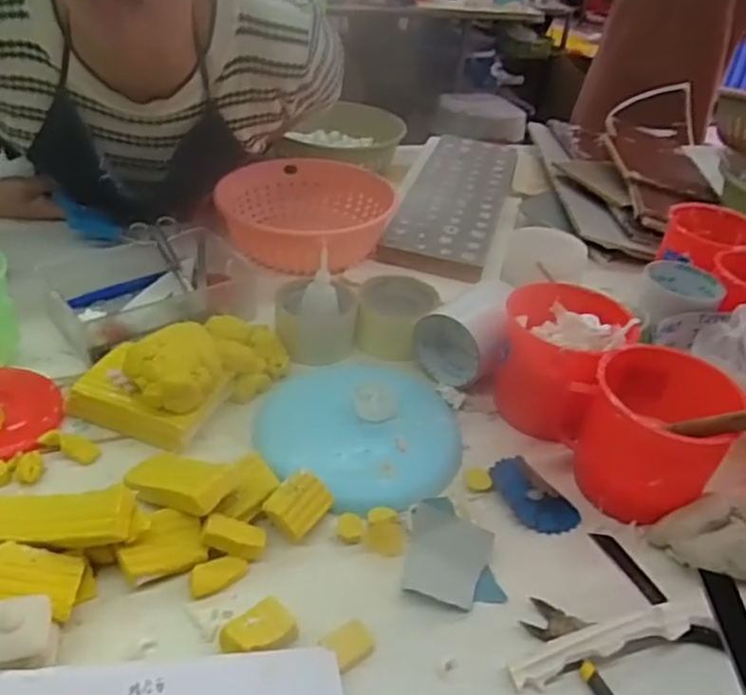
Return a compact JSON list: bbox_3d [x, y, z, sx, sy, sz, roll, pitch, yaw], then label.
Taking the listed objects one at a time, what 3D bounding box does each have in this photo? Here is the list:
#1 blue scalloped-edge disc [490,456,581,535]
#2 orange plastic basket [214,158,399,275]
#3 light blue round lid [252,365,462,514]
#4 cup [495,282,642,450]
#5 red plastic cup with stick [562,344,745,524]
[{"bbox_3d":[0.135,0.124,0.580,0.044,0.013,0.082,-15,42,-27],"label":"blue scalloped-edge disc"},{"bbox_3d":[-0.092,-0.170,0.905,0.215,0.090,0.230,11,36,7],"label":"orange plastic basket"},{"bbox_3d":[-0.009,0.069,0.622,0.180,0.015,0.175,5,37,-4],"label":"light blue round lid"},{"bbox_3d":[0.169,0.013,0.647,0.123,0.106,0.129,4,36,-3],"label":"cup"},{"bbox_3d":[0.232,0.070,0.566,0.115,0.134,0.107,5,37,-4],"label":"red plastic cup with stick"}]

